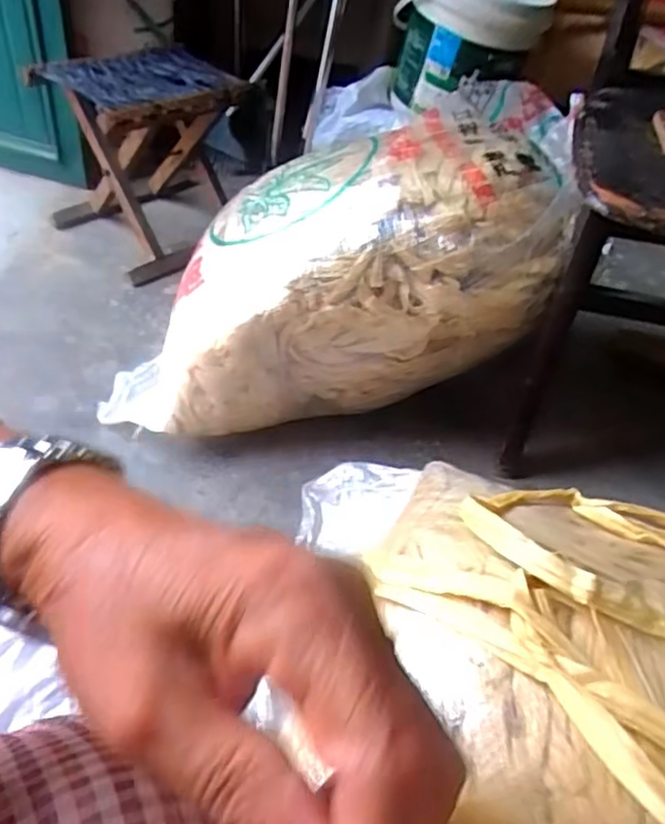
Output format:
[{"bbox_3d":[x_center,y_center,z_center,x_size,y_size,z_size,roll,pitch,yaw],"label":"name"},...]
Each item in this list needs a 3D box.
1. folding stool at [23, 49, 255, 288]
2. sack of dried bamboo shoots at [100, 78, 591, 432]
[{"bbox_3d":[-0.312,-0.471,1.274,0.332,0.283,0.312,-29,54,-32],"label":"folding stool"},{"bbox_3d":[0.042,-0.205,0.922,0.515,0.309,0.315,3,43,-4],"label":"sack of dried bamboo shoots"}]

